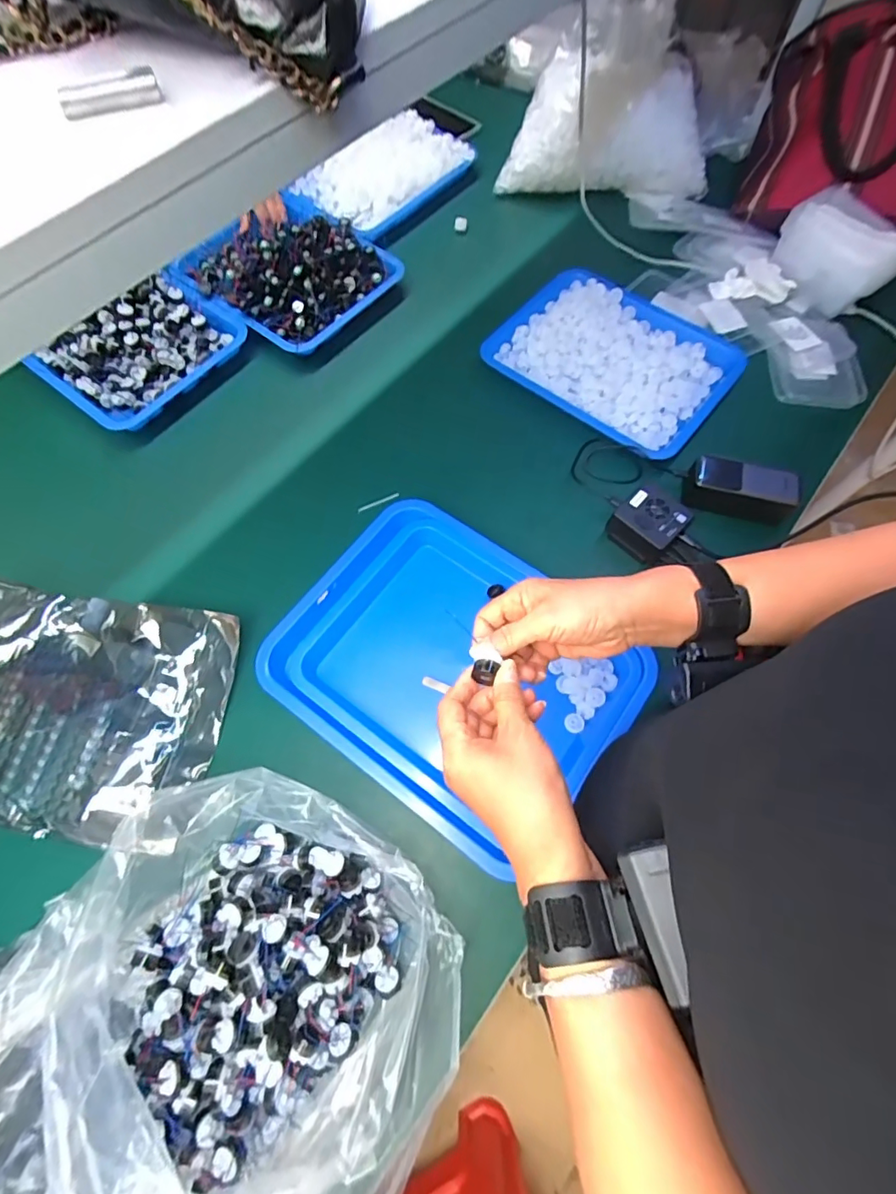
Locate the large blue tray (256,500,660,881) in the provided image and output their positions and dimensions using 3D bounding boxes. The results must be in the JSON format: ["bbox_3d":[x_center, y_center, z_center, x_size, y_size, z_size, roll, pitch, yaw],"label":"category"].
[{"bbox_3d":[0.001,0.078,0.590,0.378,0.058,0.298,35,72,14],"label":"large blue tray"}]

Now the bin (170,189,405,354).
[{"bbox_3d":[-0.241,-0.517,0.777,0.261,0.094,0.242,40,73,15],"label":"bin"}]

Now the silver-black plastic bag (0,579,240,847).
[{"bbox_3d":[-0.430,0.118,0.566,0.342,0.068,0.247,8,67,4],"label":"silver-black plastic bag"}]

